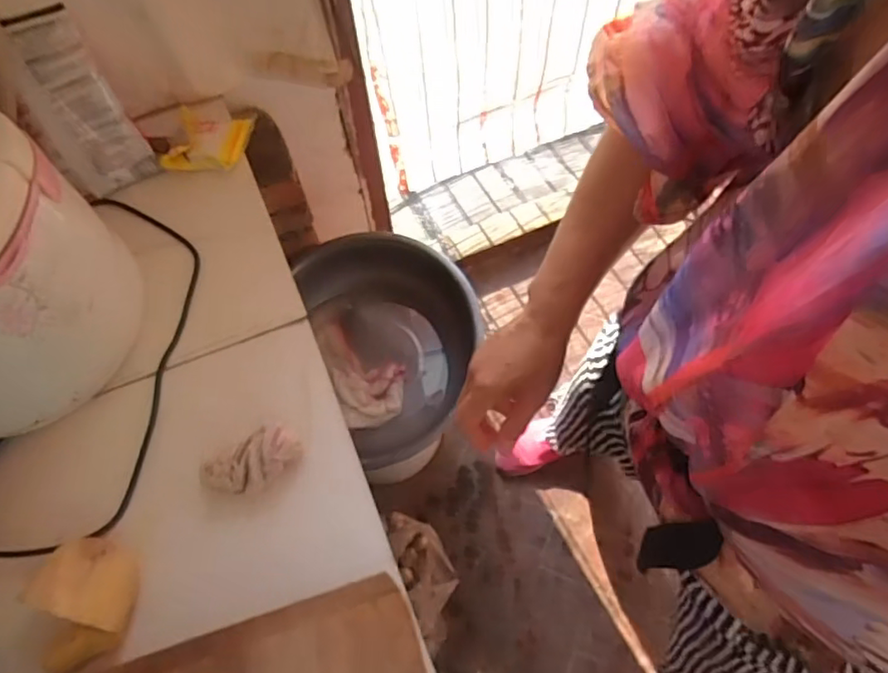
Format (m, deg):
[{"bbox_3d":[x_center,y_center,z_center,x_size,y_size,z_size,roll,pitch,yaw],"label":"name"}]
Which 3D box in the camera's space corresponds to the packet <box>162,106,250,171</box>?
[{"bbox_3d":[-0.302,-0.254,0.765,0.092,0.032,0.096,4,66,4],"label":"packet"}]

